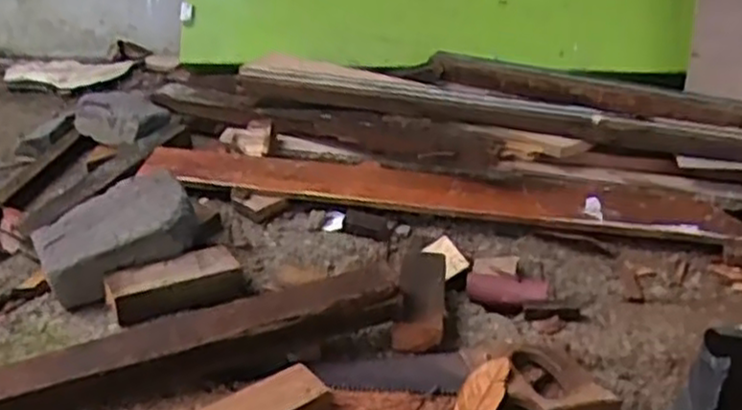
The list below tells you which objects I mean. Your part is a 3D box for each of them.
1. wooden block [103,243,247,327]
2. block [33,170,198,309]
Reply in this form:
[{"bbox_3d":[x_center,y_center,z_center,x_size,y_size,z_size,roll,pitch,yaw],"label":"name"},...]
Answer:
[{"bbox_3d":[-0.241,0.097,0.944,0.162,0.043,0.065,-16,35,-24],"label":"wooden block"},{"bbox_3d":[-0.324,0.046,0.984,0.190,0.104,0.117,-20,36,-29],"label":"block"}]

